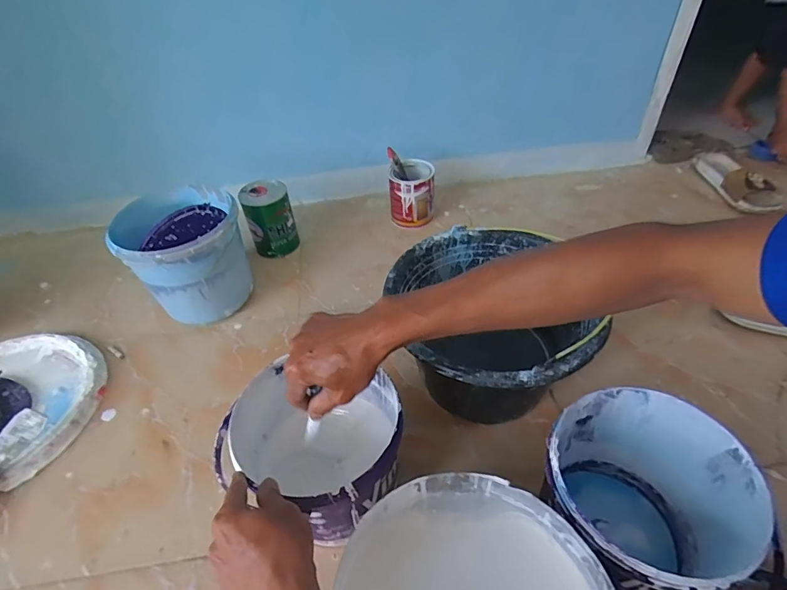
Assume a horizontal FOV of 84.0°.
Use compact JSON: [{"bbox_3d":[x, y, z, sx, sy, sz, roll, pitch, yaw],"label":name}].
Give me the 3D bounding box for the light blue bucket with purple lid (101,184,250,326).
[{"bbox_3d":[-0.374,-0.060,0.818,0.196,0.211,0.180,-2,43,2],"label":"light blue bucket with purple lid"}]

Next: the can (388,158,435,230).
[{"bbox_3d":[0.043,-0.238,1.019,0.099,0.126,0.098,-2,43,2],"label":"can"}]

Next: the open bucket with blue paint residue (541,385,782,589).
[{"bbox_3d":[0.256,0.233,0.478,0.187,0.182,0.186,-2,43,2],"label":"open bucket with blue paint residue"}]

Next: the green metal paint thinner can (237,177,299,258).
[{"bbox_3d":[-0.267,-0.163,0.955,0.099,0.140,0.087,-21,46,-18],"label":"green metal paint thinner can"}]

